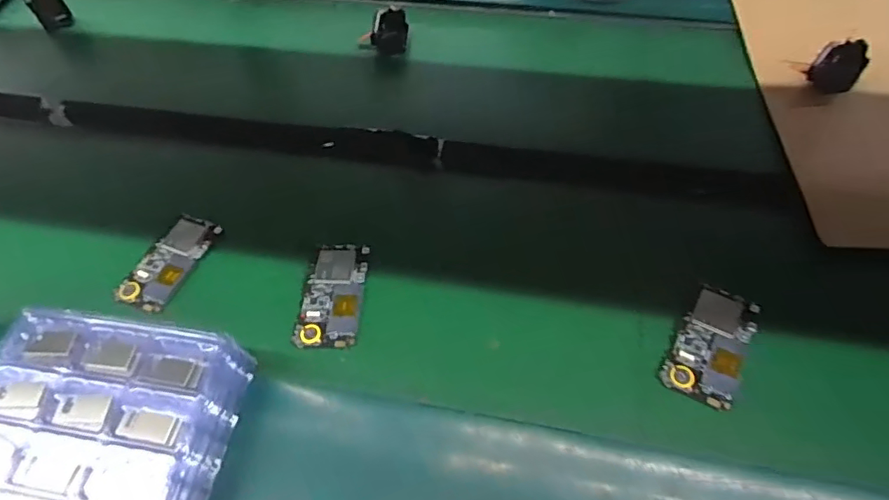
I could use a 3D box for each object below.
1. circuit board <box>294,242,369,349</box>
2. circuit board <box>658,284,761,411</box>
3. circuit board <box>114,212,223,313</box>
[{"bbox_3d":[-0.118,0.046,0.577,0.063,0.008,0.121,0,56,5],"label":"circuit board"},{"bbox_3d":[0.261,0.091,0.526,0.063,0.018,0.123,25,62,20],"label":"circuit board"},{"bbox_3d":[-0.310,0.012,0.611,0.064,0.009,0.120,18,60,16],"label":"circuit board"}]

